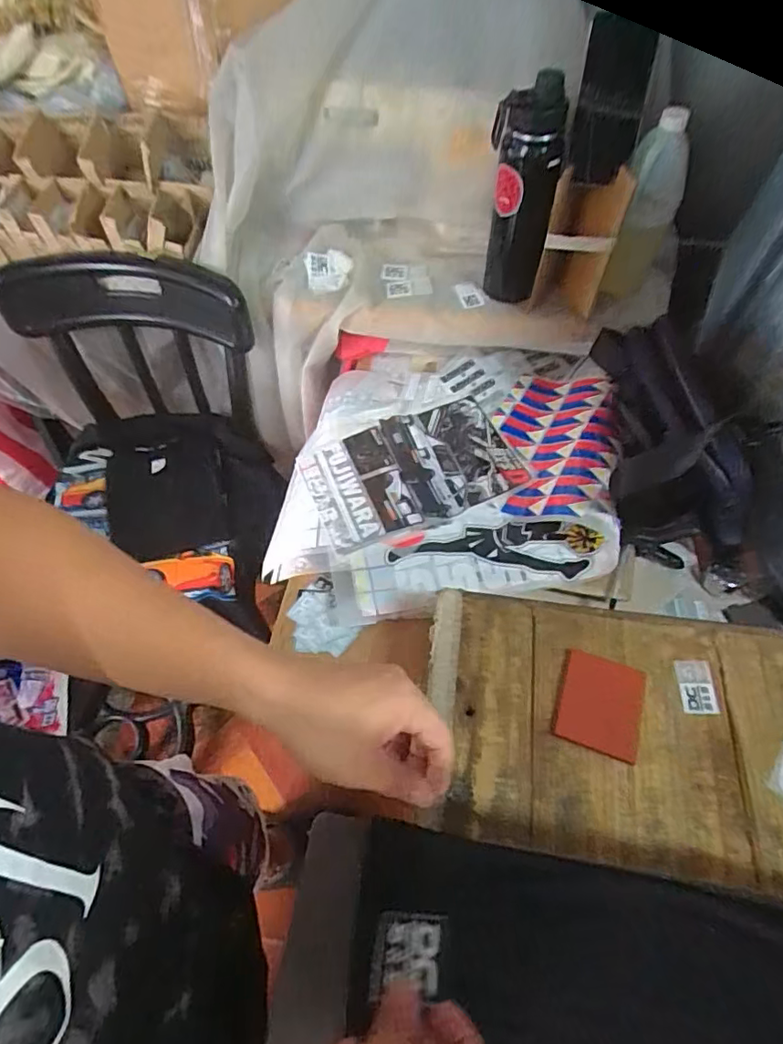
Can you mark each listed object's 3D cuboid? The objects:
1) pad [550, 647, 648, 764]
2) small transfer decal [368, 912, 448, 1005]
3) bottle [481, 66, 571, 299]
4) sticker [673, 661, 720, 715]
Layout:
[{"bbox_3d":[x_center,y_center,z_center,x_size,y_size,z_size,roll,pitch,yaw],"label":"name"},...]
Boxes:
[{"bbox_3d":[0.202,0.176,0.546,0.077,0.004,0.091,18,59,11],"label":"pad"},{"bbox_3d":[0.009,0.242,0.314,0.039,0.004,0.041,-3,35,13],"label":"small transfer decal"},{"bbox_3d":[0.169,-0.418,0.757,0.089,0.275,0.064,13,58,8],"label":"bottle"},{"bbox_3d":[0.302,0.163,0.557,0.034,0.004,0.052,-1,57,9],"label":"sticker"}]

